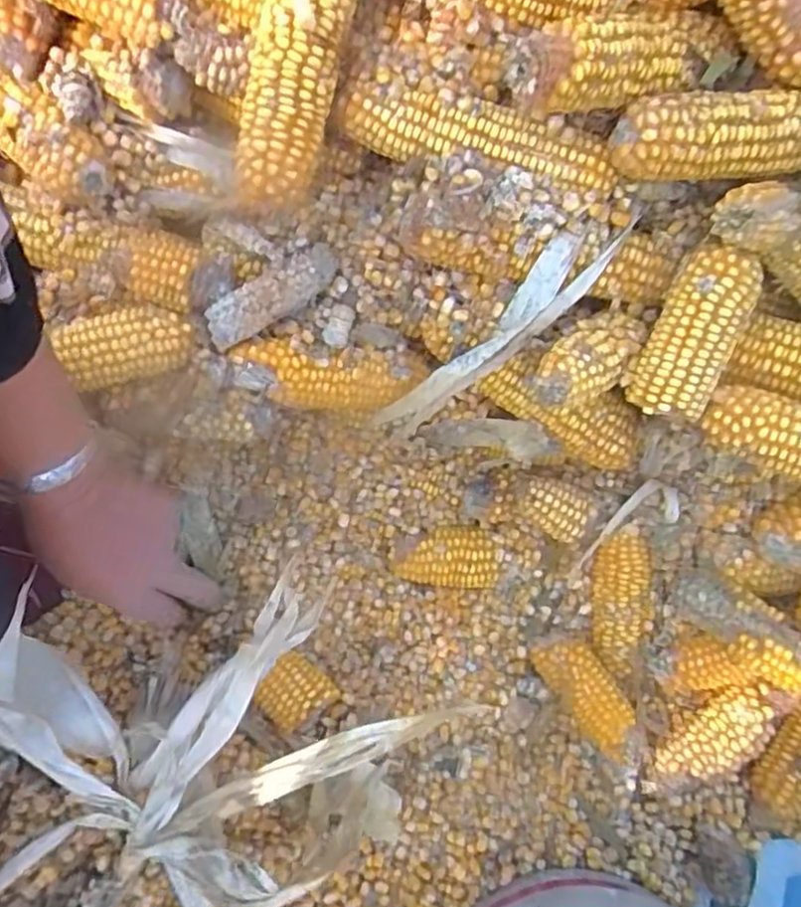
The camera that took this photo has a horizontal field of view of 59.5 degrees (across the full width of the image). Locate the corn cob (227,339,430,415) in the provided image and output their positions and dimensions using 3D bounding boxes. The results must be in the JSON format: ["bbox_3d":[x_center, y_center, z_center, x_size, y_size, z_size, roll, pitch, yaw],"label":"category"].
[{"bbox_3d":[-0.048,-0.051,0.486,0.131,0.034,0.039,6,70,-16],"label":"corn cob"}]

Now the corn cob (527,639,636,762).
[{"bbox_3d":[0.136,0.176,0.512,0.038,0.035,0.089,-31,73,-10],"label":"corn cob"}]

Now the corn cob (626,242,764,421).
[{"bbox_3d":[0.184,-0.073,0.436,0.051,0.040,0.105,24,101,9],"label":"corn cob"}]

